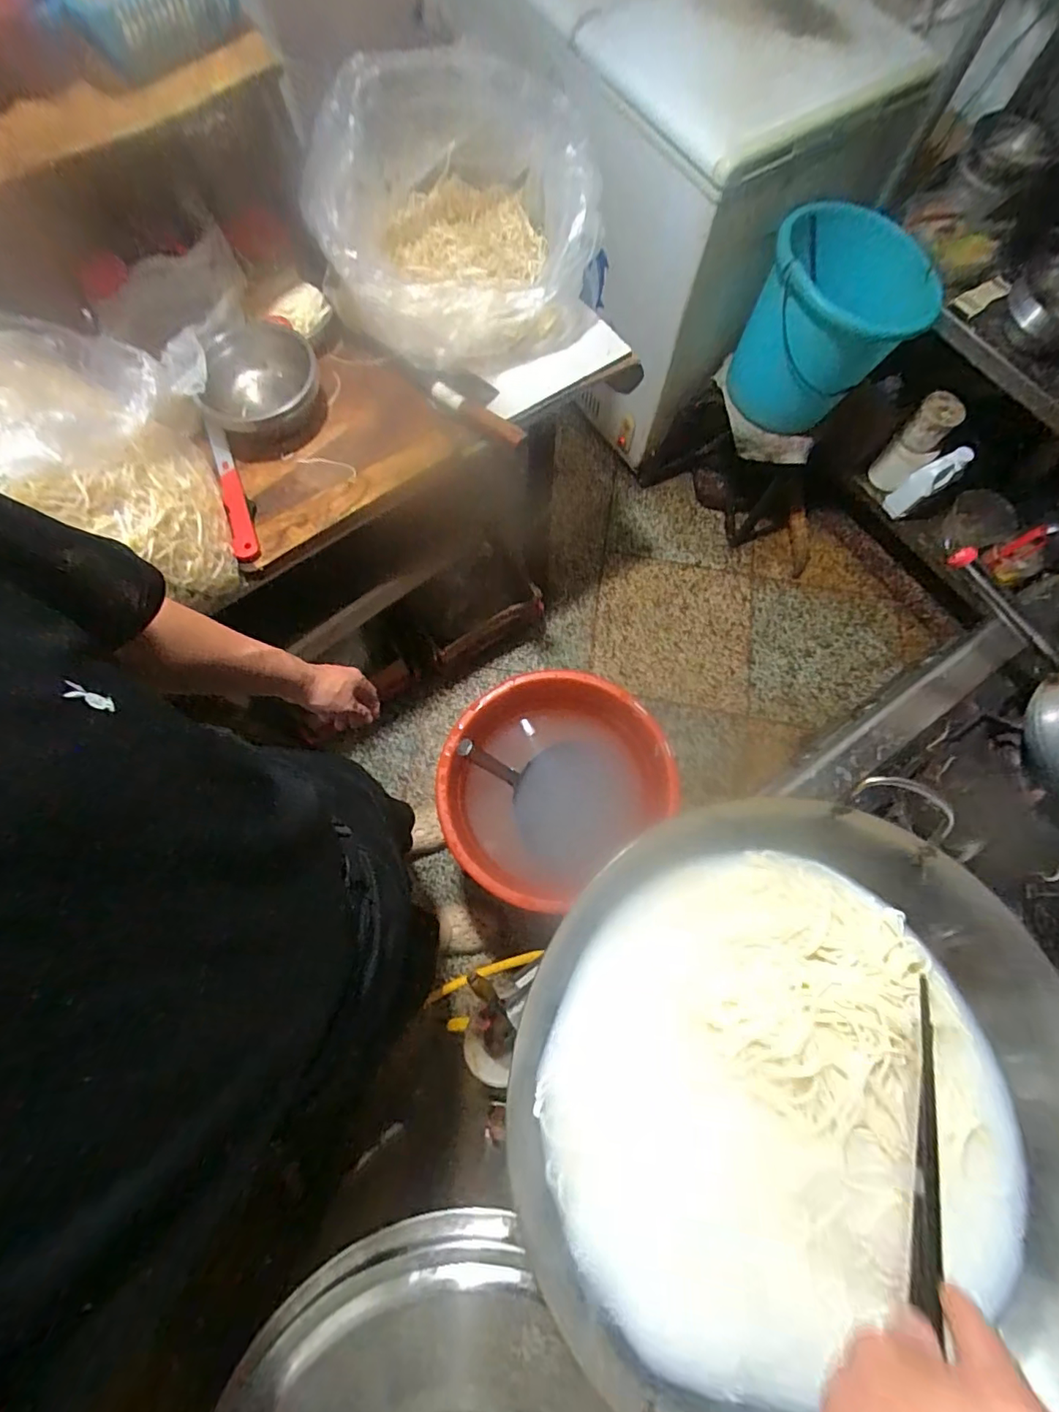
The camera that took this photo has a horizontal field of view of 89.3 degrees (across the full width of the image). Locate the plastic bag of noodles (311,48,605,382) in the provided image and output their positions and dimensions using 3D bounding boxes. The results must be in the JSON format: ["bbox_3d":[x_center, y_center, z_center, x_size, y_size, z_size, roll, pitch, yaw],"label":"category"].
[{"bbox_3d":[-0.110,-0.816,0.892,0.438,0.237,0.413,14,75,3],"label":"plastic bag of noodles"}]

